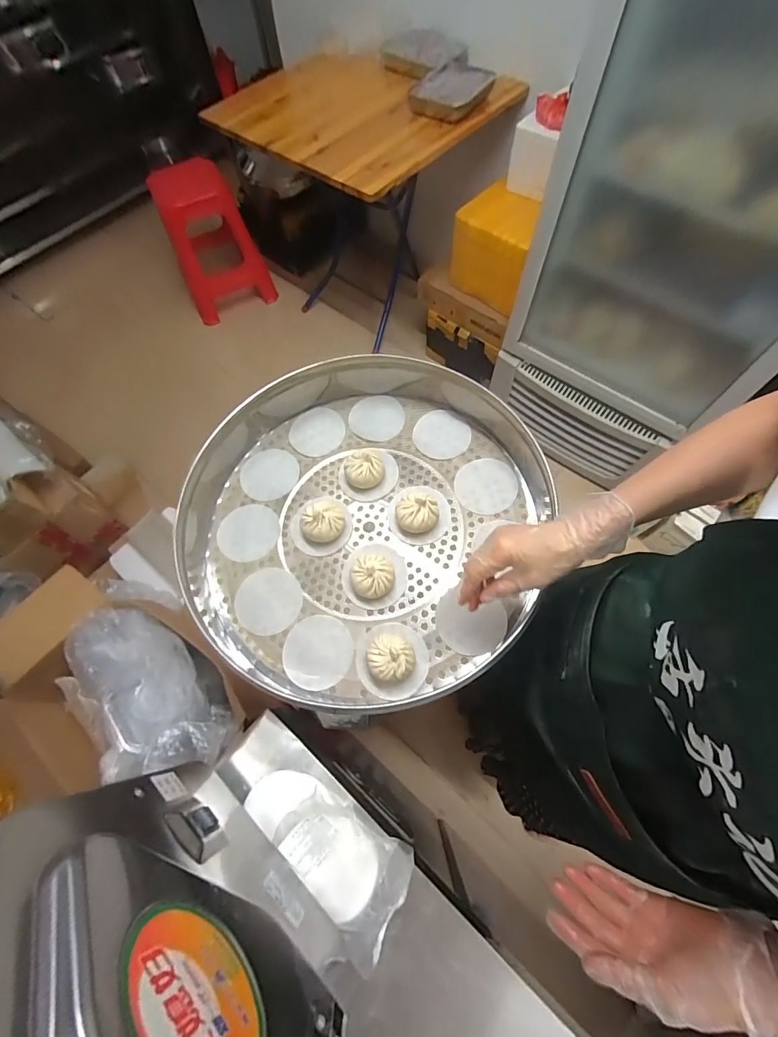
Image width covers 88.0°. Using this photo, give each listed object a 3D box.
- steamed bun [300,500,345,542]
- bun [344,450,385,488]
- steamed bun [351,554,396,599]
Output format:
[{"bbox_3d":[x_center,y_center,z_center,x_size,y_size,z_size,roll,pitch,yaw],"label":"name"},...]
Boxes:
[{"bbox_3d":[-0.100,-0.001,0.608,0.064,0.054,0.075,-13,68,-4],"label":"steamed bun"},{"bbox_3d":[-0.040,-0.081,0.637,0.059,0.058,0.058,0,67,1],"label":"bun"},{"bbox_3d":[-0.023,0.082,0.569,0.059,0.057,0.057,0,67,1],"label":"steamed bun"}]

